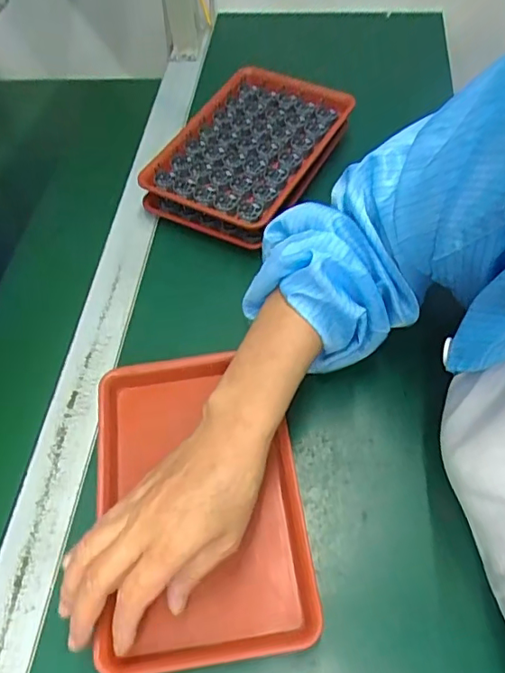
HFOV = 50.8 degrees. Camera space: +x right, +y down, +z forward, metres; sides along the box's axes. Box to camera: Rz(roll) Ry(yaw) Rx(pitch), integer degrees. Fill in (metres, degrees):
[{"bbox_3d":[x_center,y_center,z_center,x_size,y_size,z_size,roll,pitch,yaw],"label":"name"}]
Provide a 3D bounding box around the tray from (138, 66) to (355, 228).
[{"bbox_3d":[0.004,-0.225,0.598,0.152,0.025,0.243,21,61,18],"label":"tray"}]

